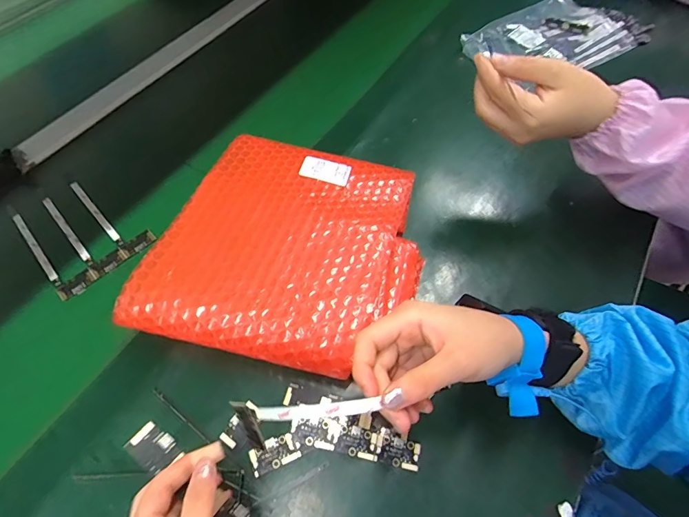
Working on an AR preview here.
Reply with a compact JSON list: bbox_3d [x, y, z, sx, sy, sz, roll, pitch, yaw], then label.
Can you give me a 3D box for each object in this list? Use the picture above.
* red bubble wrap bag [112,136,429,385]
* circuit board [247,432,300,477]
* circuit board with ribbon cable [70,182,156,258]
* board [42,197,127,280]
[{"bbox_3d":[-0.046,-0.019,0.383,0.237,0.071,0.244,11,59,9],"label":"red bubble wrap bag"},{"bbox_3d":[-0.057,0.158,0.319,0.038,0.004,0.022,-20,59,-10],"label":"circuit board"},{"bbox_3d":[-0.282,-0.058,0.474,0.037,0.004,0.154,-40,64,-21],"label":"circuit board with ribbon cable"},{"bbox_3d":[-0.309,-0.034,0.461,0.036,0.005,0.157,-40,64,-21],"label":"board"}]

